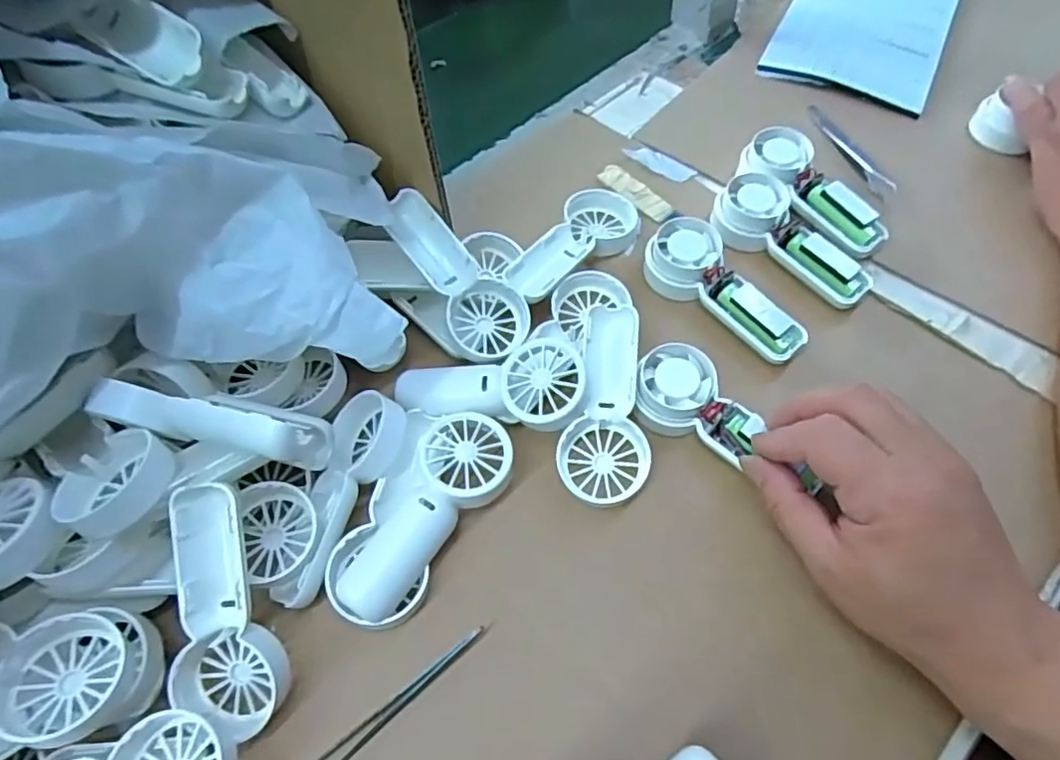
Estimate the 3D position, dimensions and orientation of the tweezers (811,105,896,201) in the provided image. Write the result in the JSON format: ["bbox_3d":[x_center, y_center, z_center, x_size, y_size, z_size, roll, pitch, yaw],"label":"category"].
[{"bbox_3d":[0.233,-0.173,0.453,0.016,0.006,0.102,-15,60,-7],"label":"tweezers"}]

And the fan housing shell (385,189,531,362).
[{"bbox_3d":[-0.044,-0.061,0.355,0.045,0.019,0.109,-39,95,-19],"label":"fan housing shell"}]

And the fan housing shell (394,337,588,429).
[{"bbox_3d":[-0.021,0.006,0.339,0.105,0.025,0.045,-3,58,18],"label":"fan housing shell"}]

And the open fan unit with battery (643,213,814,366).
[{"bbox_3d":[0.117,-0.054,0.372,0.042,0.024,0.108,-36,64,-18],"label":"open fan unit with battery"}]

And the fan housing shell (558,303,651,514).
[{"bbox_3d":[0.043,0.012,0.336,0.046,0.015,0.109,4,77,4],"label":"fan housing shell"}]

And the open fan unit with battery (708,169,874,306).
[{"bbox_3d":[0.169,-0.091,0.393,0.050,0.027,0.106,-40,66,-20],"label":"open fan unit with battery"}]

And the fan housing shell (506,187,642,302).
[{"bbox_3d":[0.025,-0.085,0.391,0.047,0.020,0.114,32,53,19],"label":"fan housing shell"}]

